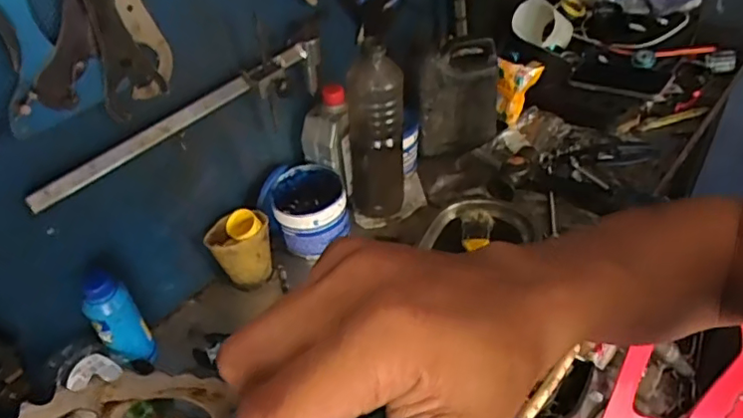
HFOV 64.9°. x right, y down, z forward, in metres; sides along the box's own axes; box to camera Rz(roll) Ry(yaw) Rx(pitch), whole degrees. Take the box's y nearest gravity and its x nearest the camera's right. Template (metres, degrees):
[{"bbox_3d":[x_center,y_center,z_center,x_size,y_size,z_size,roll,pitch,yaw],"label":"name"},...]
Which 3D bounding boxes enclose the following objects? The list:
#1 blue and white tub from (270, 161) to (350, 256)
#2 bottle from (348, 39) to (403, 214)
[{"bbox_3d":[-0.085,0.004,0.823,0.101,0.083,0.099,-8,43,0],"label":"blue and white tub"},{"bbox_3d":[0.005,-0.105,0.796,0.068,0.259,0.070,25,52,31],"label":"bottle"}]

